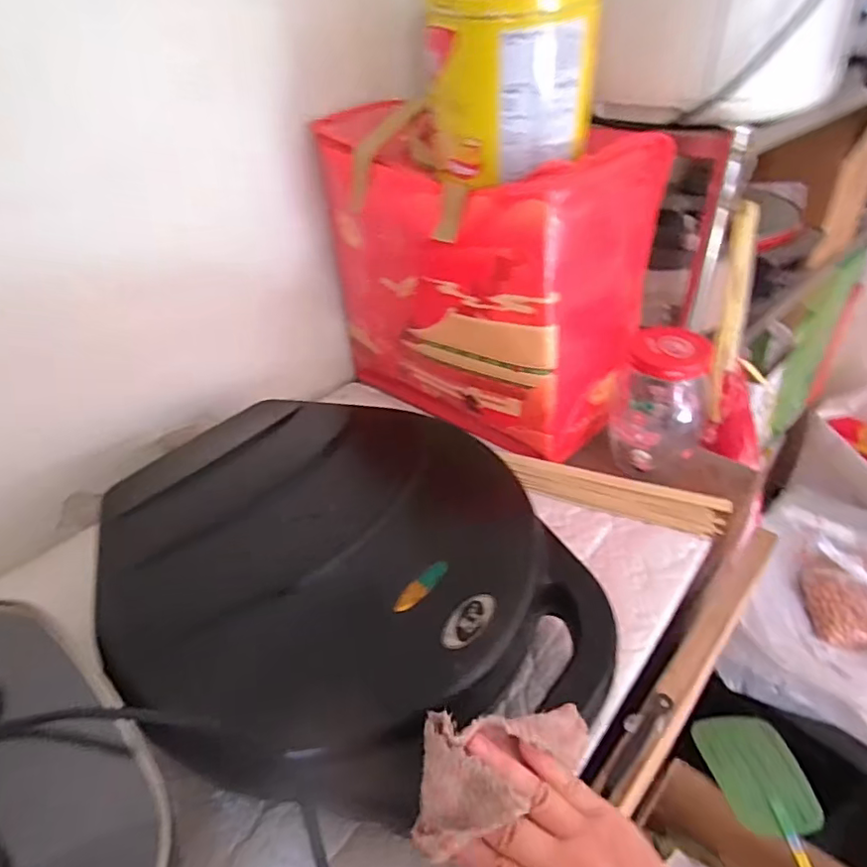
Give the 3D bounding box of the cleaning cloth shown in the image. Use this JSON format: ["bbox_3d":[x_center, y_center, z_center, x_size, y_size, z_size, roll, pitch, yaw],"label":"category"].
[{"bbox_3d":[0.040,0.191,0.338,0.118,0.036,0.061,-15,40,-23],"label":"cleaning cloth"}]

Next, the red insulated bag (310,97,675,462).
[{"bbox_3d":[0.056,-0.188,0.696,0.348,0.329,0.212,30,49,35],"label":"red insulated bag"}]

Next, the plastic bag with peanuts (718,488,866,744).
[{"bbox_3d":[0.665,0.269,0.925,0.419,0.113,0.312,-33,47,-31],"label":"plastic bag with peanuts"}]

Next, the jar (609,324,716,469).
[{"bbox_3d":[0.253,-0.037,0.637,0.093,0.145,0.107,14,42,20],"label":"jar"}]

